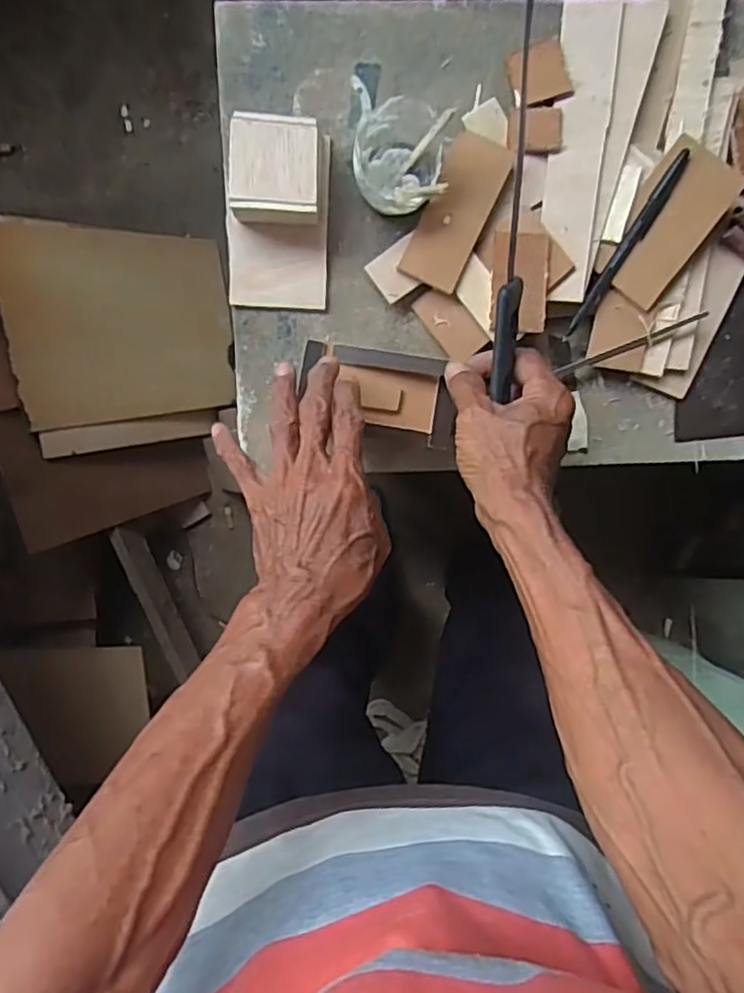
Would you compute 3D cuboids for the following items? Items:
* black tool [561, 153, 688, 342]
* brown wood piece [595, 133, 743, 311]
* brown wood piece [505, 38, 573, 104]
[{"bbox_3d":[0.190,-0.185,0.499,0.014,0.009,0.149,30,96,-8],"label":"black tool"},{"bbox_3d":[0.217,-0.201,0.498,0.060,0.007,0.108,36,103,0],"label":"brown wood piece"},{"bbox_3d":[0.124,-0.313,0.498,0.041,0.011,0.039,-16,100,-1],"label":"brown wood piece"}]

